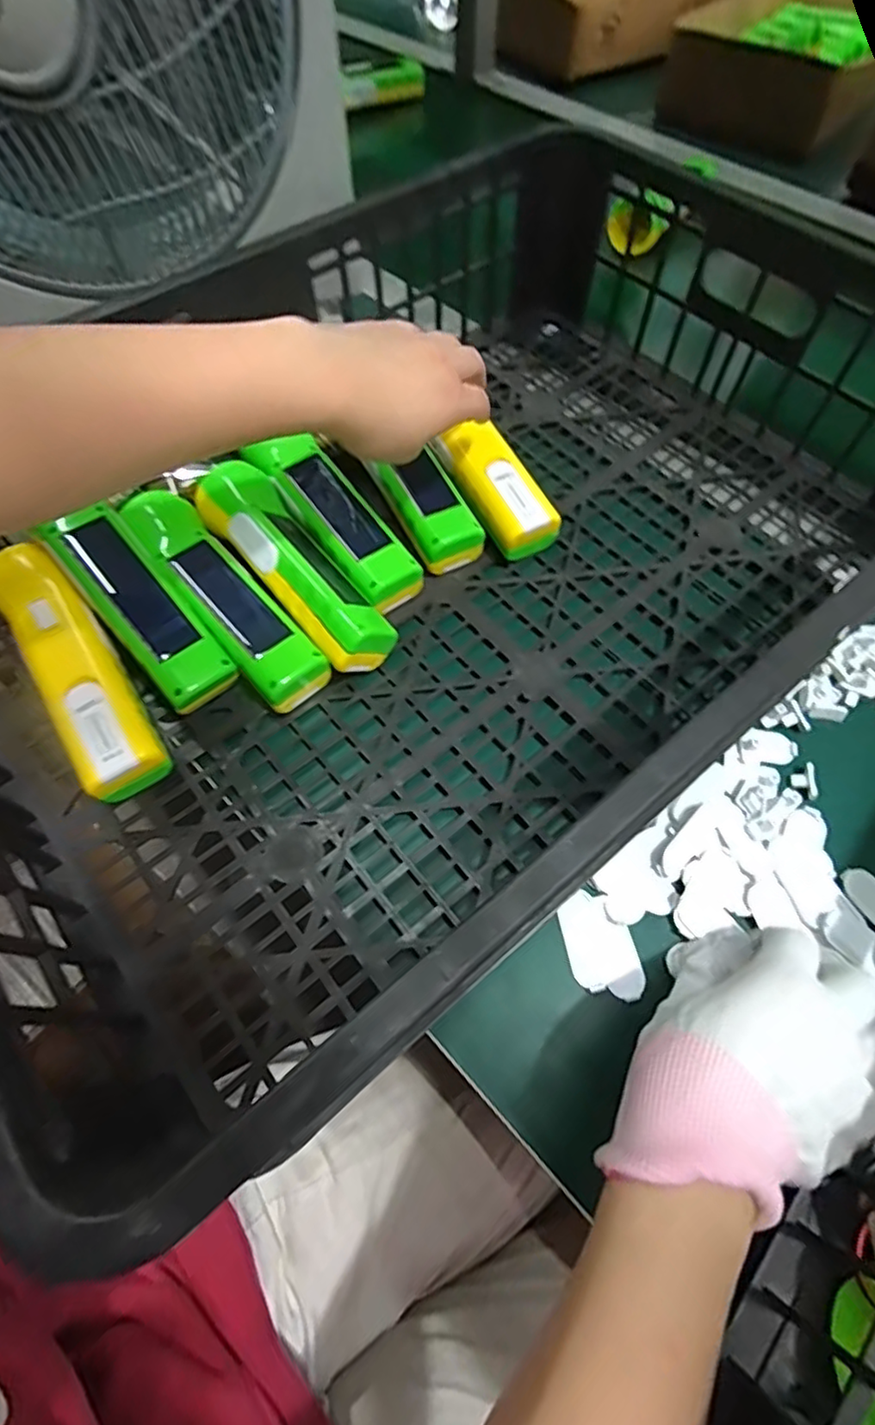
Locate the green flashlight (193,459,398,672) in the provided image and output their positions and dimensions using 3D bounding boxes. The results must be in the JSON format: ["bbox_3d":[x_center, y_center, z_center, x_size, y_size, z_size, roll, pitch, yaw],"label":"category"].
[{"bbox_3d":[-0.092,-0.095,0.390,0.047,0.042,0.171,-47,71,12],"label":"green flashlight"}]

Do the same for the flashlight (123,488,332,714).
[{"bbox_3d":[-0.134,-0.072,0.385,0.044,0.052,0.168,-37,67,-18],"label":"flashlight"}]

